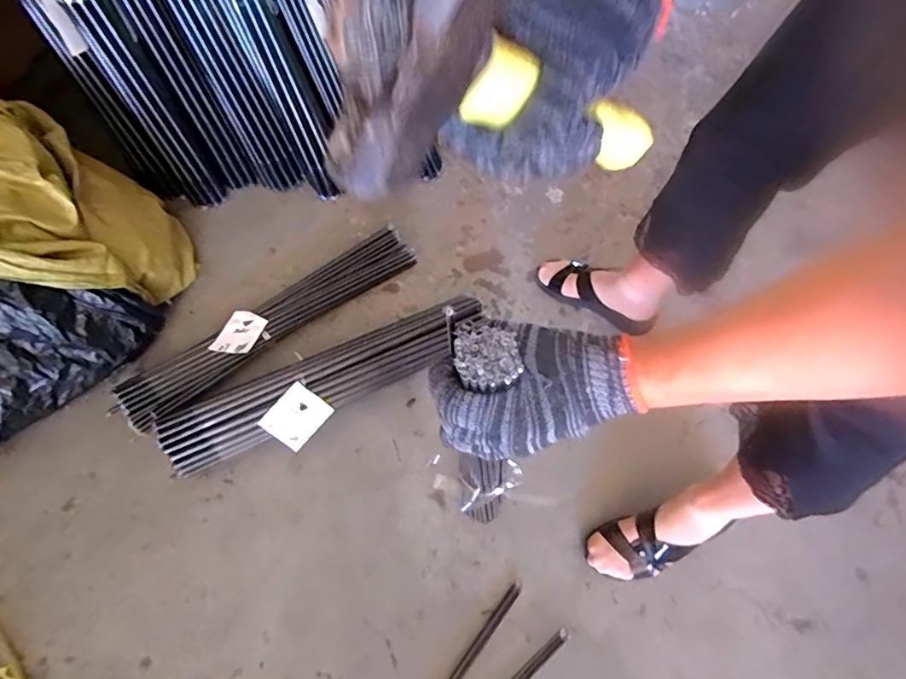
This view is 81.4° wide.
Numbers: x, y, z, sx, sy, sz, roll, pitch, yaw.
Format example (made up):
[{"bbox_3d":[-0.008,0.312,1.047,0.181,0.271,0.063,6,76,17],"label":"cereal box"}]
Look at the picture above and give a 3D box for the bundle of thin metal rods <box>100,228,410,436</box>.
[{"bbox_3d":[-0.331,-0.036,0.979,0.586,0.053,0.094,-35,67,-19],"label":"bundle of thin metal rods"}]

